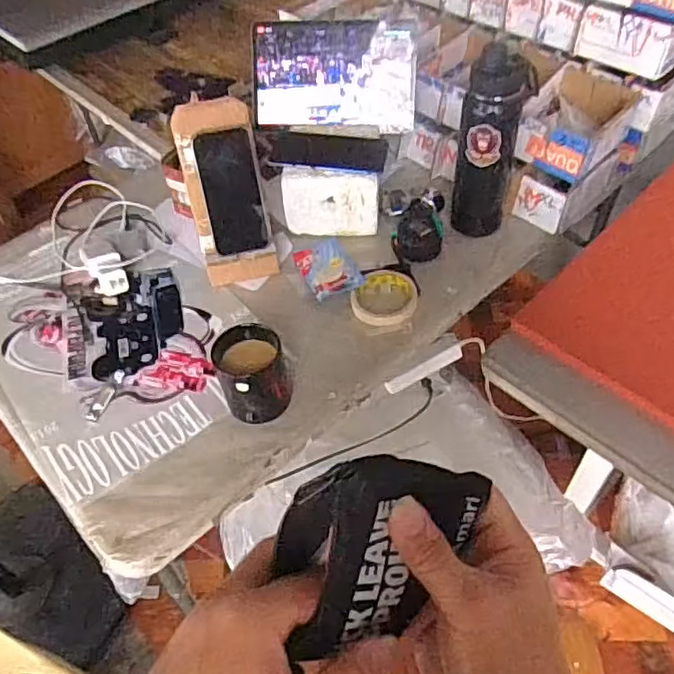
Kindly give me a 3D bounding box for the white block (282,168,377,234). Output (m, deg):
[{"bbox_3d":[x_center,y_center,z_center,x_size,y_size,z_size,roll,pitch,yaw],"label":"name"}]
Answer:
[{"bbox_3d":[-0.010,-0.205,0.957,0.143,0.104,0.024,5,51,7],"label":"white block"}]

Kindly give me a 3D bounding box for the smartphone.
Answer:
[{"bbox_3d":[-0.146,-0.201,0.885,0.077,0.172,0.007,-13,28,-11],"label":"smartphone"}]

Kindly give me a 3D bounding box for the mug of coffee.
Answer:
[{"bbox_3d":[-0.100,0.046,0.778,0.089,0.104,0.085,-1,51,2],"label":"mug of coffee"}]

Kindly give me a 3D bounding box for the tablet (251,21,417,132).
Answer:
[{"bbox_3d":[-0.004,-0.414,0.998,0.256,0.158,0.016,2,15,2],"label":"tablet"}]

